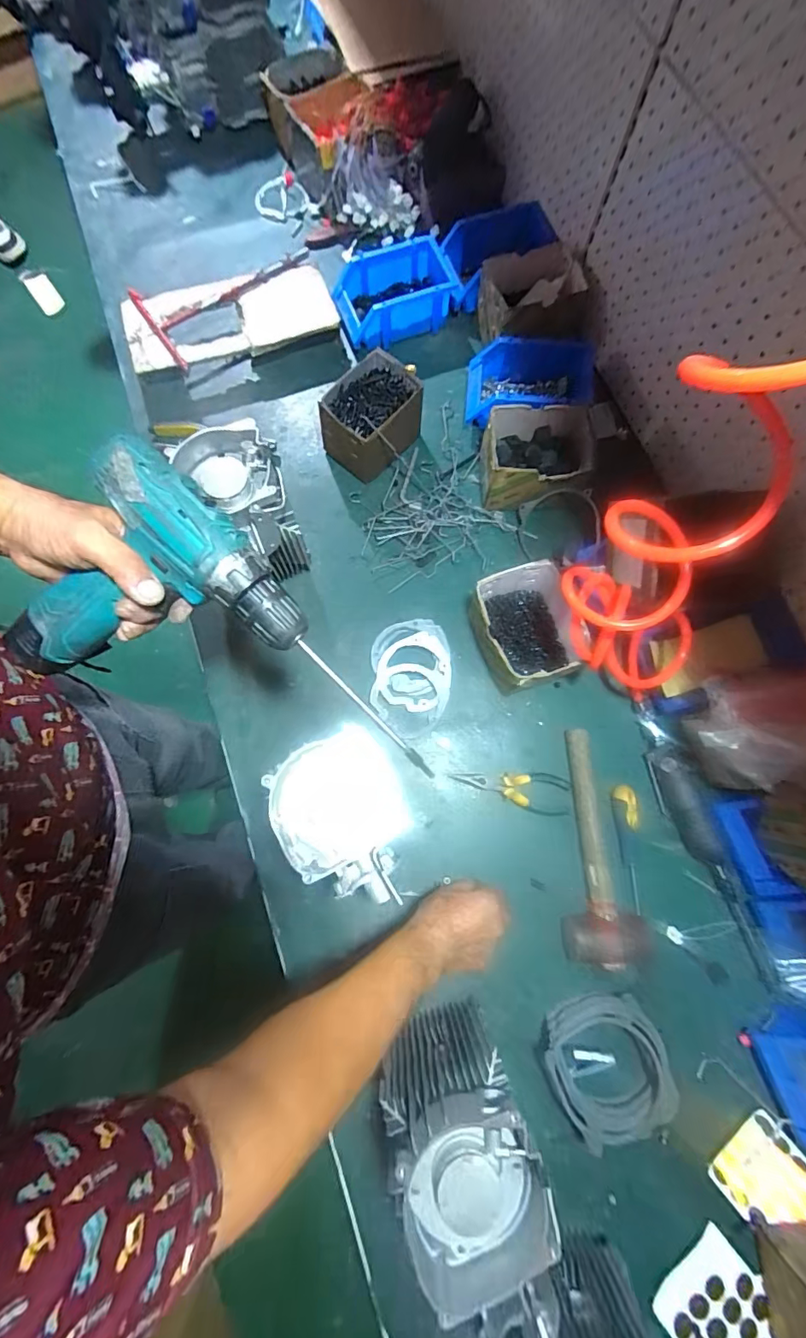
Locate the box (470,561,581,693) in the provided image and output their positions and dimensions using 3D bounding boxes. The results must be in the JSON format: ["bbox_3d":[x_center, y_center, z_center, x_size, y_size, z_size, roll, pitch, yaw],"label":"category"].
[{"bbox_3d":[0.166,-0.052,0.644,0.128,0.089,0.149,-10,76,-4],"label":"box"}]

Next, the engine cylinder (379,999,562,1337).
[{"bbox_3d":[0.054,0.445,0.464,0.117,0.210,0.136,-19,77,-6],"label":"engine cylinder"}]

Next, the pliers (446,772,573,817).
[{"bbox_3d":[0.143,0.154,0.632,0.153,0.018,0.052,14,76,2],"label":"pliers"}]

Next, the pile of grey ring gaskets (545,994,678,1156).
[{"bbox_3d":[0.225,0.440,0.534,0.128,0.052,0.125,-17,77,-5],"label":"pile of grey ring gaskets"}]

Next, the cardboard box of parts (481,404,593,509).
[{"bbox_3d":[0.194,-0.309,0.709,0.145,0.091,0.118,5,76,0],"label":"cardboard box of parts"}]

